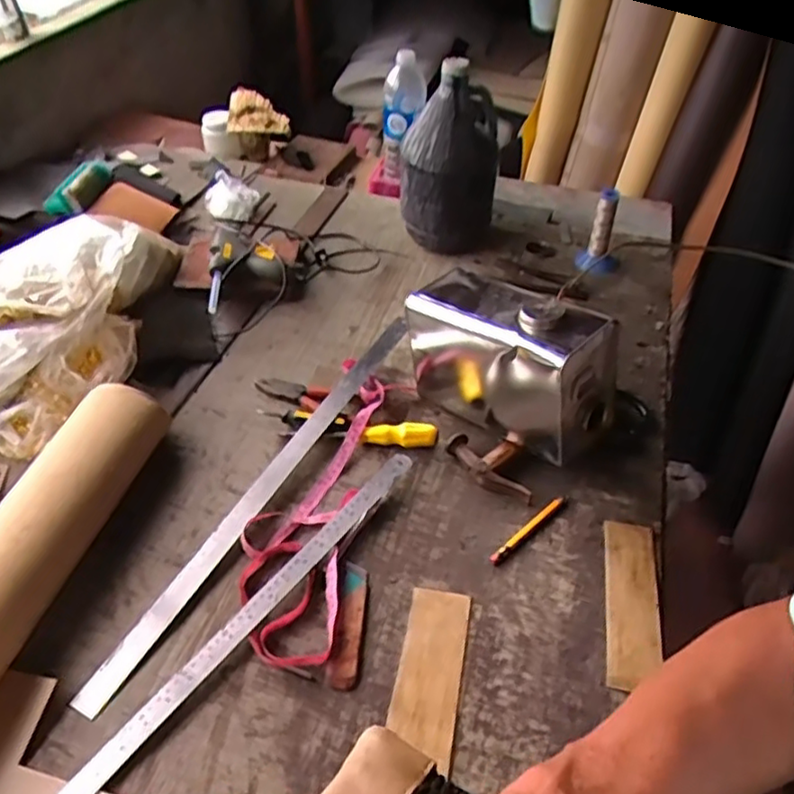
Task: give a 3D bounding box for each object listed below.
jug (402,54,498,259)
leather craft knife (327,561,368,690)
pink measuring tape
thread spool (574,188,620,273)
[{"bbox_3d":[0.086,-0.374,1.103,0.158,0.281,0.130,6,43,4],"label":"jug"},{"bbox_3d":[-0.049,0.227,0.682,0.031,0.008,0.132,3,43,1],"label":"leather craft knife"},{"bbox_3d":[-0.083,0.103,0.797,0.127,0.031,0.425,10,44,9],"label":"pink measuring tape"},{"bbox_3d":[0.338,-0.270,1.095,0.069,0.131,0.052,13,44,11],"label":"thread spool"}]

